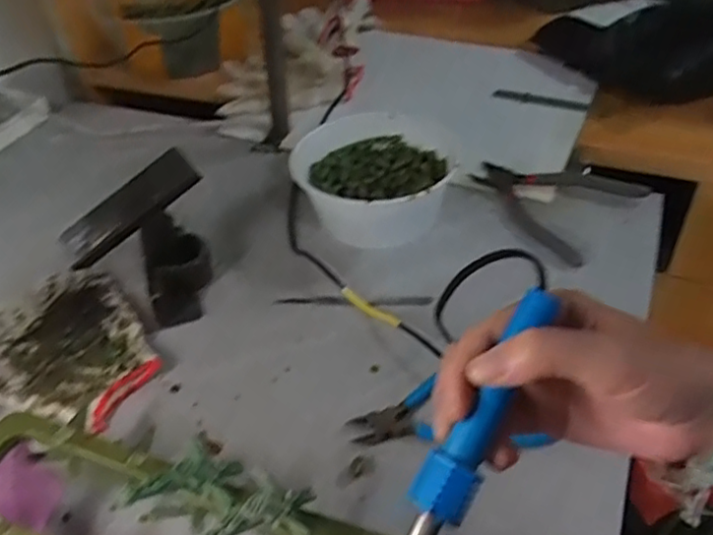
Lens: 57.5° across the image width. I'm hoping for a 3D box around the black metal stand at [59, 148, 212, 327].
[{"bbox_3d":[-0.192,-0.023,0.587,0.122,0.114,0.100,-21,45,-18],"label":"black metal stand"}]

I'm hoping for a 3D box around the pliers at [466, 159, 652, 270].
[{"bbox_3d":[0.201,-0.079,0.688,0.141,0.011,0.163,-34,50,-29],"label":"pliers"}]

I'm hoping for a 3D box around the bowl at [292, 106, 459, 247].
[{"bbox_3d":[0.022,-0.097,0.688,0.165,0.063,0.179,-2,42,2],"label":"bowl"}]

